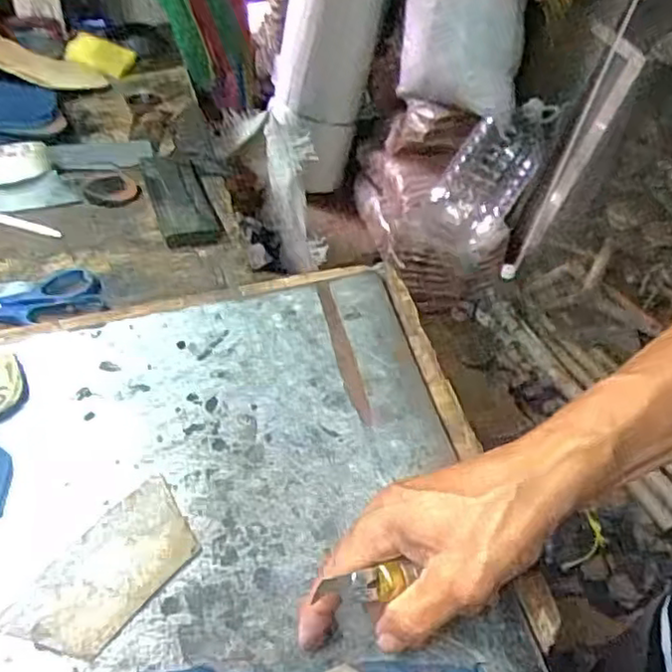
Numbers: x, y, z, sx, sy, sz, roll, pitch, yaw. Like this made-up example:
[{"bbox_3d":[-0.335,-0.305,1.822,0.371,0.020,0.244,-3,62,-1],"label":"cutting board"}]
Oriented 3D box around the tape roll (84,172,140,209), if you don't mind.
[{"bbox_3d":[-0.231,-0.151,0.703,0.054,0.014,0.054,4,44,-4],"label":"tape roll"}]

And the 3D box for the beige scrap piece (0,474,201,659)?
[{"bbox_3d":[-0.128,0.132,0.386,0.059,0.004,0.110,32,49,23],"label":"beige scrap piece"}]

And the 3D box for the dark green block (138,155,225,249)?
[{"bbox_3d":[-0.161,-0.144,0.695,0.056,0.018,0.168,-12,47,-19],"label":"dark green block"}]

